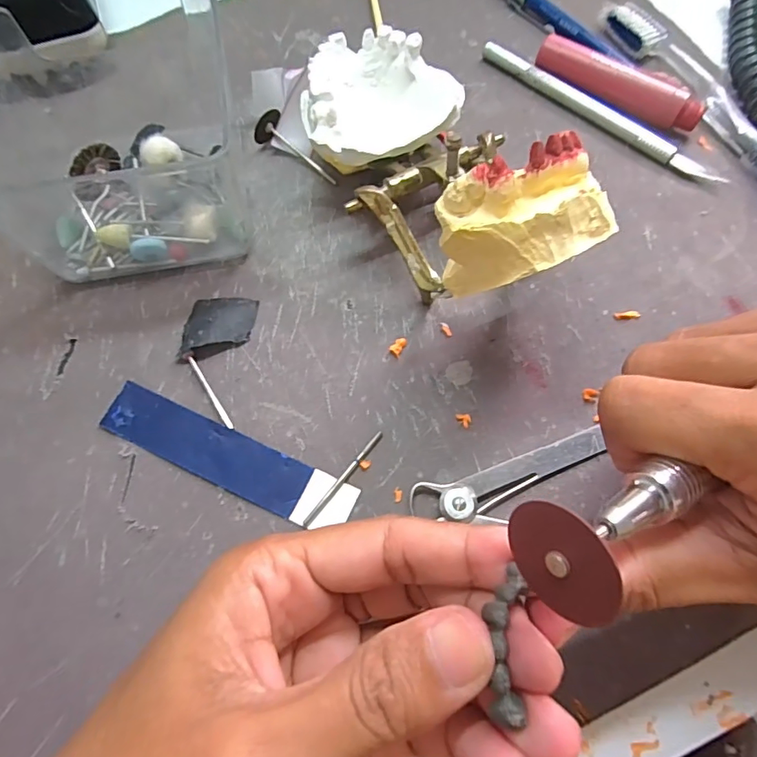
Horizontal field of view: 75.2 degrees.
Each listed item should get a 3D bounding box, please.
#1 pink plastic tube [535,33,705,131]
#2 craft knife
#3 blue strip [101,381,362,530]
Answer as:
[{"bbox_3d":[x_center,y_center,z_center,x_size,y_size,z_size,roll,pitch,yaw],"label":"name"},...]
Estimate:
[{"bbox_3d":[0.121,-0.149,0.251,0.085,0.017,0.012,34,72,12],"label":"pink plastic tube"},{"bbox_3d":[0.111,-0.137,0.252,0.138,0.008,0.011,38,73,13],"label":"craft knife"},{"bbox_3d":[-0.058,0.030,0.187,0.102,0.004,0.020,23,71,9],"label":"blue strip"}]

